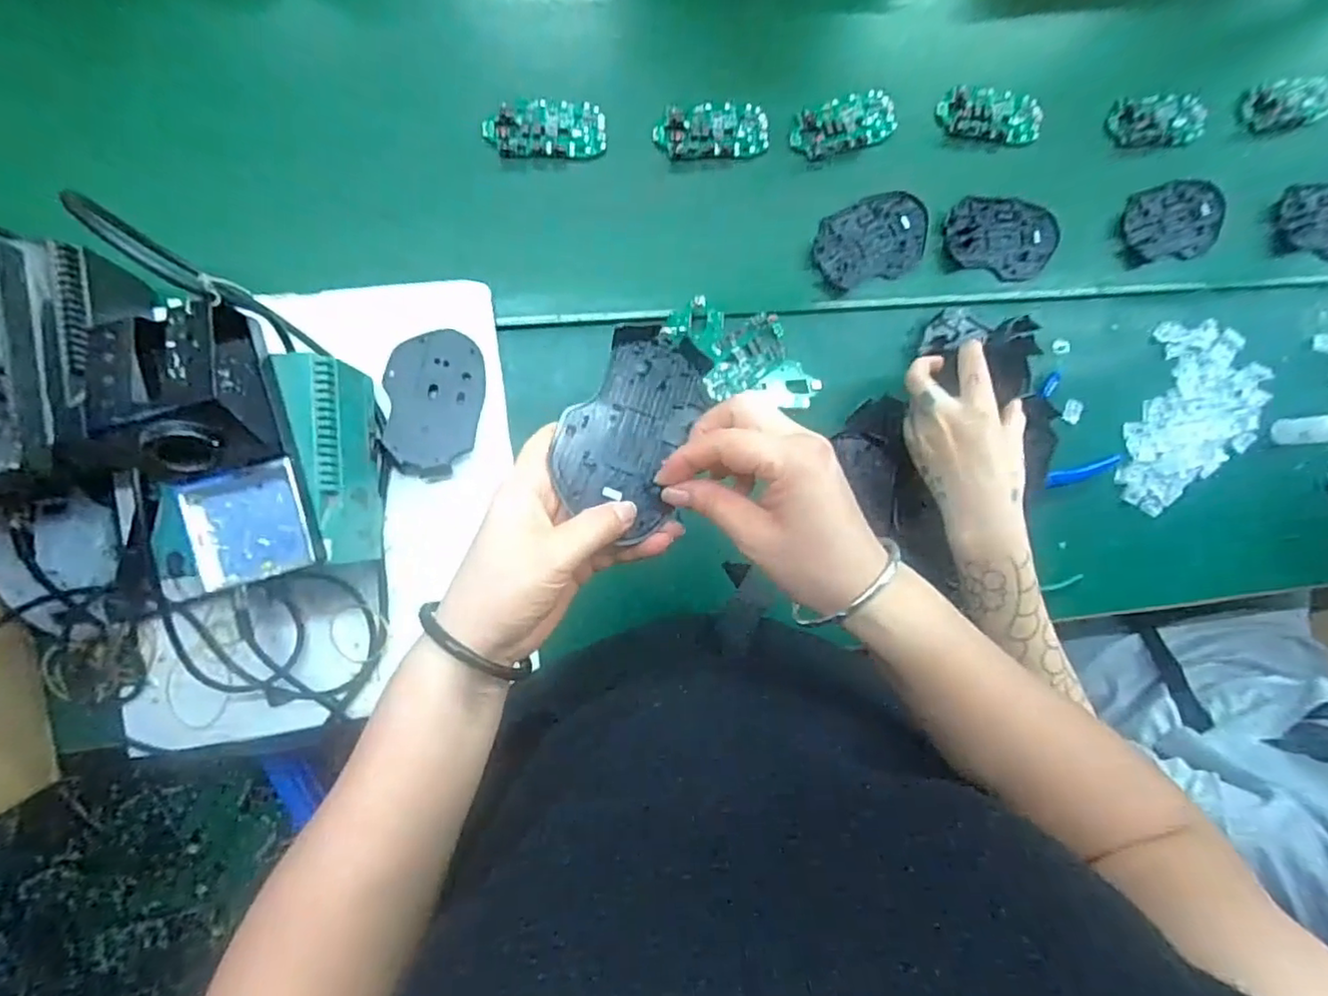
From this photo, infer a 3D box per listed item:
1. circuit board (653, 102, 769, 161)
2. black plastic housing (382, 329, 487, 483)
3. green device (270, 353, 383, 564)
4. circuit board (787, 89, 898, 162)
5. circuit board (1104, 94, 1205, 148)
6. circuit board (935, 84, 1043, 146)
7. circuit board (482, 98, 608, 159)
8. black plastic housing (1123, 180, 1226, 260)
[{"bbox_3d":[0.042,-0.317,0.546,0.098,0.009,0.045,-8,91,-9],"label":"circuit board"},{"bbox_3d":[-0.179,-0.073,0.498,0.071,0.024,0.114,0,90,-9],"label":"black plastic housing"},{"bbox_3d":[-0.233,-0.024,0.454,0.035,0.096,0.136,-4,91,-9],"label":"green device"},{"bbox_3d":[0.160,-0.332,0.562,0.102,0.006,0.046,-20,93,-8],"label":"circuit board"},{"bbox_3d":[0.476,-0.363,0.607,0.105,0.008,0.045,-9,92,-9],"label":"circuit board"},{"bbox_3d":[0.301,-0.353,0.584,0.103,0.005,0.046,2,90,-9],"label":"circuit board"},{"bbox_3d":[-0.098,-0.308,0.524,0.097,0.007,0.047,-5,91,-9],"label":"circuit board"},{"bbox_3d":[0.496,-0.267,0.612,0.104,0.006,0.072,-19,93,-8],"label":"black plastic housing"}]

